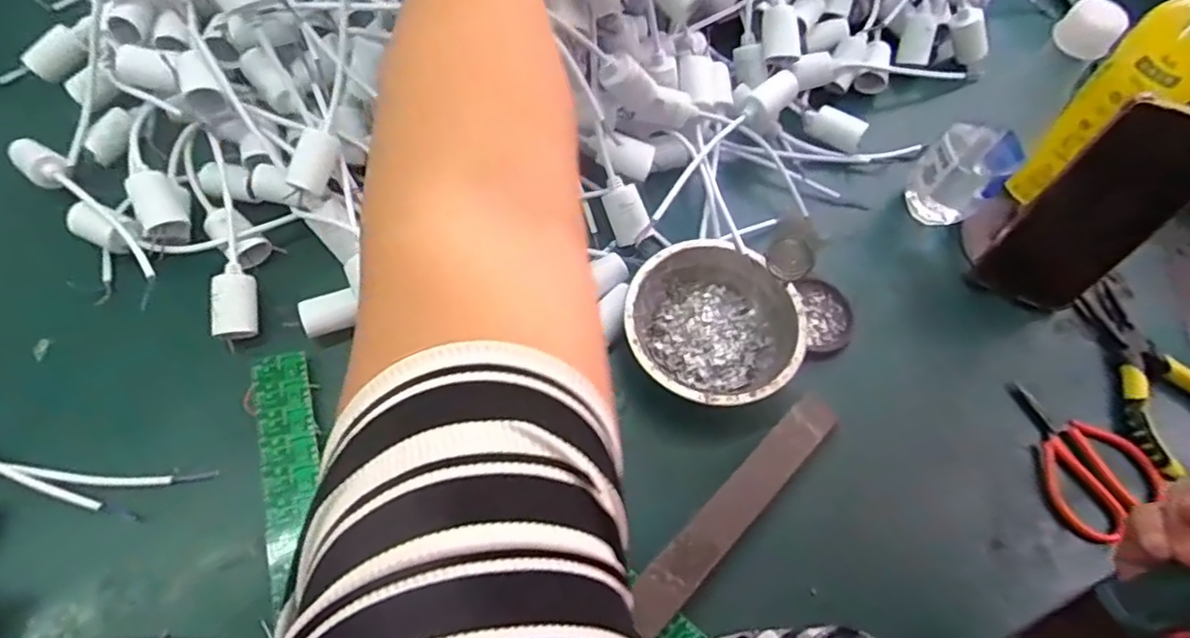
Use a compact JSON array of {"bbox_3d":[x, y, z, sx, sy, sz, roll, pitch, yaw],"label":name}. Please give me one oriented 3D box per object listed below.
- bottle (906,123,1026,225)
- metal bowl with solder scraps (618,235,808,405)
[{"bbox_3d":[0.299,-0.118,0.523,0.058,0.089,0.062,1,65,-3],"label":"bottle"},{"bbox_3d":[0.083,0.008,0.467,0.118,0.046,0.126,1,65,-3],"label":"metal bowl with solder scraps"}]

